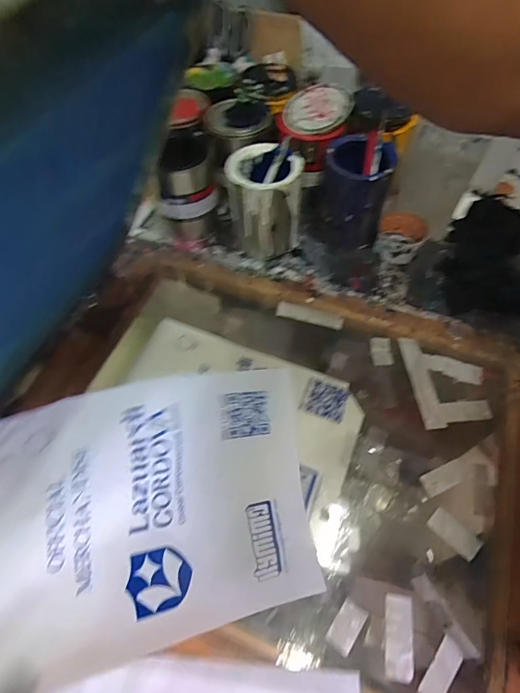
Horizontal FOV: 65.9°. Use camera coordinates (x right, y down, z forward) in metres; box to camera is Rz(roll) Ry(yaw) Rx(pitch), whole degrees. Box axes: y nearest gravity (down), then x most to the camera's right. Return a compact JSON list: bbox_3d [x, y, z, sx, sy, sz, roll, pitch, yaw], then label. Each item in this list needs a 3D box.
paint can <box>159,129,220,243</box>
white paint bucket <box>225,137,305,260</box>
[{"bbox_3d":[-0.117,-0.259,0.661,0.095,0.143,0.097,-5,59,-2],"label":"paint can"},{"bbox_3d":[0.007,-0.228,0.641,0.104,0.147,0.103,0,59,1],"label":"white paint bucket"}]

